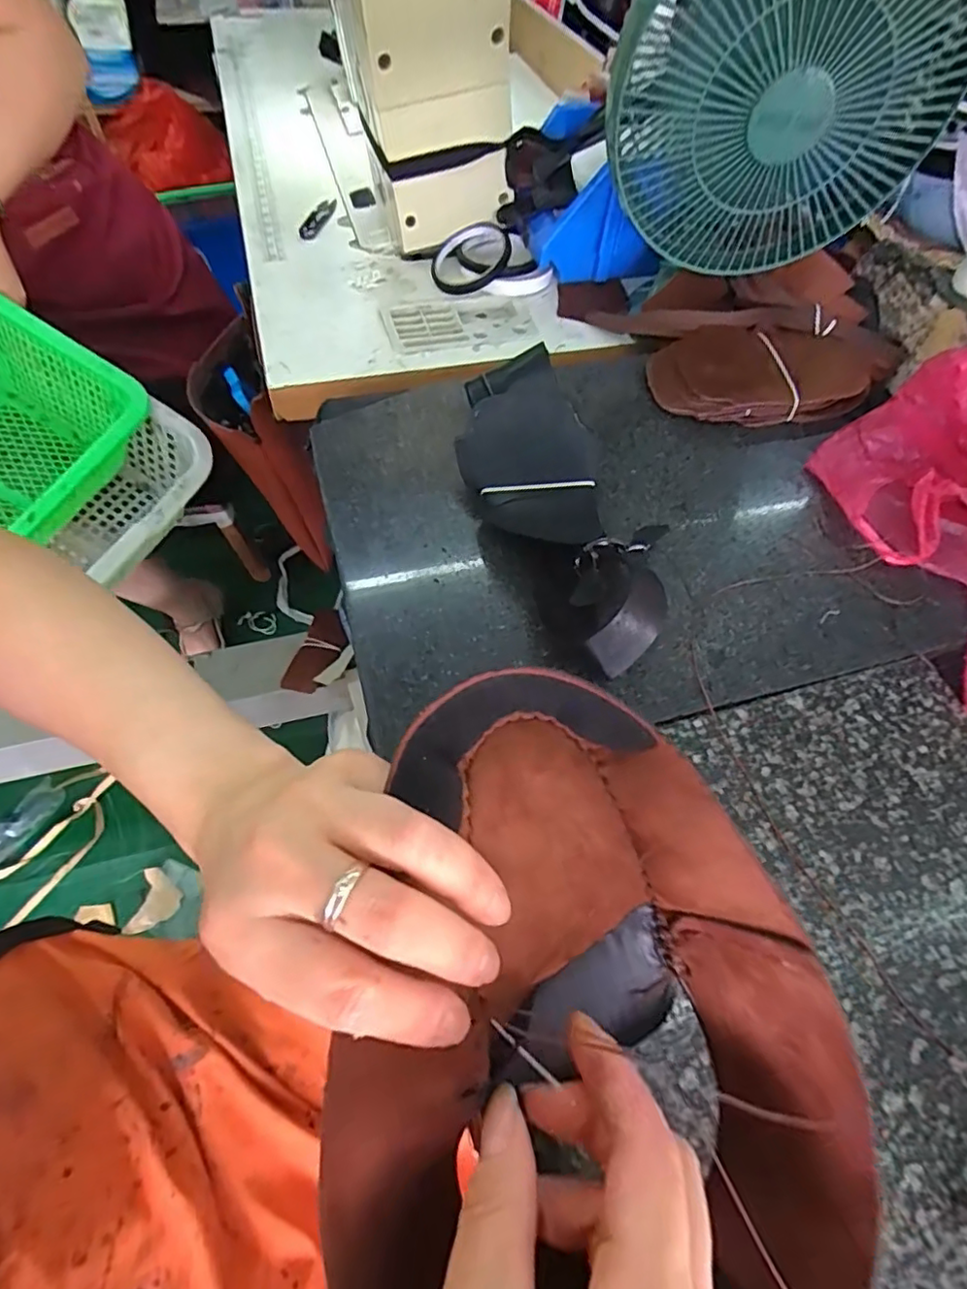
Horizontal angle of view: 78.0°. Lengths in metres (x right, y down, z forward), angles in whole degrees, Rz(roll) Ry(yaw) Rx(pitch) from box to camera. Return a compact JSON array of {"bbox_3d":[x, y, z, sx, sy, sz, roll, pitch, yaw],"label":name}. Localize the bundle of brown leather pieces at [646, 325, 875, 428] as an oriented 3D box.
[{"bbox_3d":[0.257,-0.249,0.545,0.203,0.043,0.109,-4,56,-7],"label":"bundle of brown leather pieces"}]

